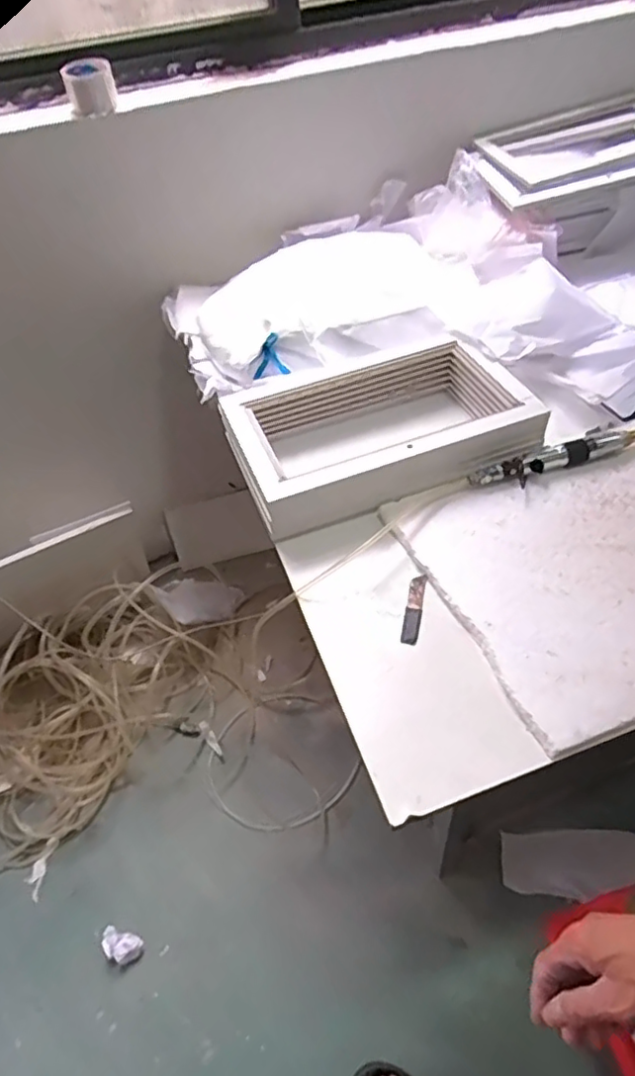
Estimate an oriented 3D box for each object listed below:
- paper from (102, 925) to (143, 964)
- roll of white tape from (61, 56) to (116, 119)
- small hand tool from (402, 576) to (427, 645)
[{"bbox_3d":[-0.399,0.828,1.260,0.083,0.033,0.058,12,51,15],"label":"paper"},{"bbox_3d":[-0.426,-0.847,1.172,0.090,0.078,0.080,-17,49,-8],"label":"roll of white tape"},{"bbox_3d":[0.123,0.089,0.786,0.021,0.004,0.103,6,49,12],"label":"small hand tool"}]

